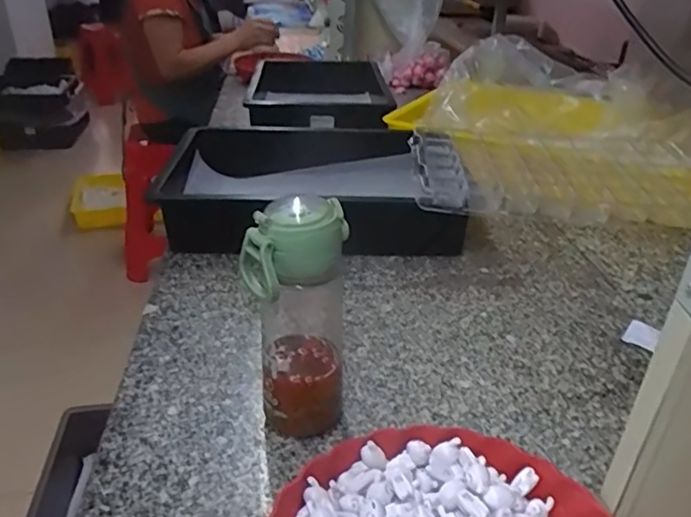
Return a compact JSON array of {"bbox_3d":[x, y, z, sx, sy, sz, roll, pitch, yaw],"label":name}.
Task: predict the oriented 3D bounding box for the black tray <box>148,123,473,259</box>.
[{"bbox_3d":[-0.064,-0.122,0.947,0.409,0.131,0.406,-2,28,-8],"label":"black tray"}]

